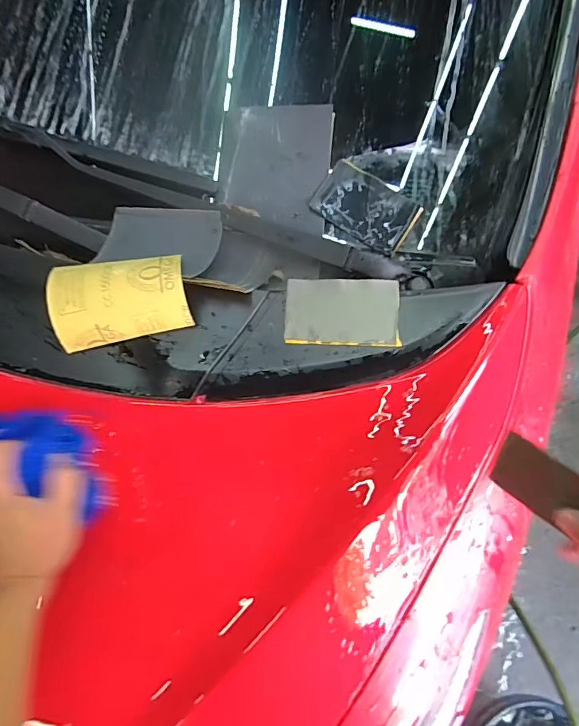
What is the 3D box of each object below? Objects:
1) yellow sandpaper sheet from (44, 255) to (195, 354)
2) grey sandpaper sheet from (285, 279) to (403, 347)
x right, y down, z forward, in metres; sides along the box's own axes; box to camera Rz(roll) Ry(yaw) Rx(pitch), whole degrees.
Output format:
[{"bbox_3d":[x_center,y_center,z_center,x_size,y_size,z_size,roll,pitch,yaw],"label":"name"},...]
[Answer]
[{"bbox_3d":[-0.177,-0.067,0.464,0.139,0.024,0.087,-10,88,2],"label":"yellow sandpaper sheet"},{"bbox_3d":[0.055,-0.053,0.467,0.116,0.004,0.070,2,81,5],"label":"grey sandpaper sheet"}]

